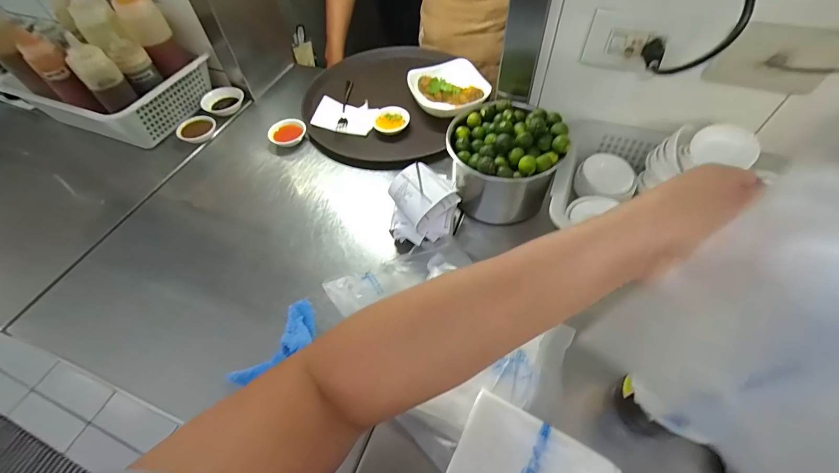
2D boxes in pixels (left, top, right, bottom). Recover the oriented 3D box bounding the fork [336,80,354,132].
[{"bbox_3d":[-0.161,-0.294,0.788,0.023,0.008,0.184,0,55,3],"label":"fork"}]

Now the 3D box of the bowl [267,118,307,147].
[{"bbox_3d":[-0.270,-0.212,0.734,0.073,0.024,0.060,-33,59,-19],"label":"bowl"}]

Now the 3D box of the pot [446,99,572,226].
[{"bbox_3d":[0.128,-0.120,0.571,0.160,0.134,0.144,-3,54,1],"label":"pot"}]

